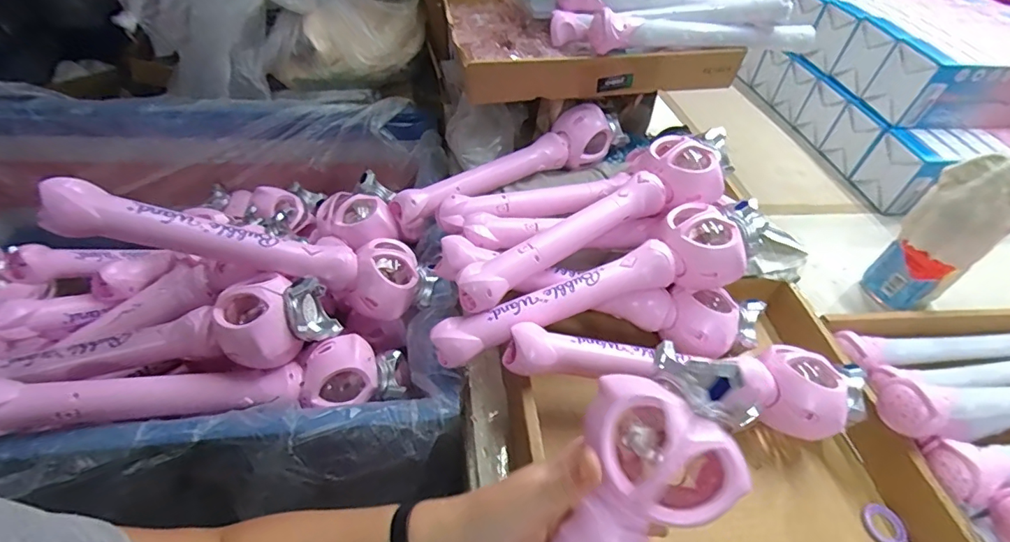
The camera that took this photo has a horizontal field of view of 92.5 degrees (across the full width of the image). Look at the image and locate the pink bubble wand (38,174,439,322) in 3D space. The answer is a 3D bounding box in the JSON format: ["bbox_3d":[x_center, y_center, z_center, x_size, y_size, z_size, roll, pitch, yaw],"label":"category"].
[{"bbox_3d":[-0.241,-0.015,0.505,0.358,0.066,0.076,15,38,-32],"label":"pink bubble wand"}]

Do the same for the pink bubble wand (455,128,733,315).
[{"bbox_3d":[0.107,-0.060,0.537,0.362,0.057,0.090,-30,54,-16],"label":"pink bubble wand"}]

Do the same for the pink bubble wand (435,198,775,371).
[{"bbox_3d":[0.102,0.016,0.513,0.369,0.070,0.090,-20,50,-8],"label":"pink bubble wand"}]

